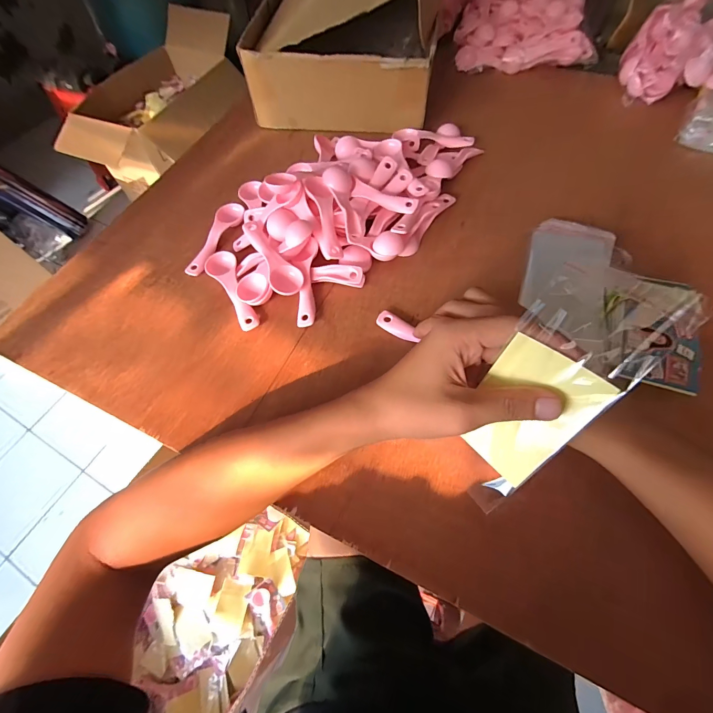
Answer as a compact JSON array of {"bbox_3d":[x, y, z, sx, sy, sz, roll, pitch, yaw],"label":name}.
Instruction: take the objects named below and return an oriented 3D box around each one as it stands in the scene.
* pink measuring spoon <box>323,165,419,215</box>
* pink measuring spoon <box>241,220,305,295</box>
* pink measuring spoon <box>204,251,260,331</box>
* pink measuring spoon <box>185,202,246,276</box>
[{"bbox_3d":[0.017,-0.198,0.417,0.115,0.023,0.040,21,64,1],"label":"pink measuring spoon"},{"bbox_3d":[-0.095,-0.113,0.402,0.035,0.028,0.116,-26,64,-10],"label":"pink measuring spoon"},{"bbox_3d":[-0.143,-0.080,0.403,0.033,0.014,0.119,-29,64,-12],"label":"pink measuring spoon"},{"bbox_3d":[-0.173,-0.149,0.430,0.034,0.015,0.113,14,64,11],"label":"pink measuring spoon"}]

